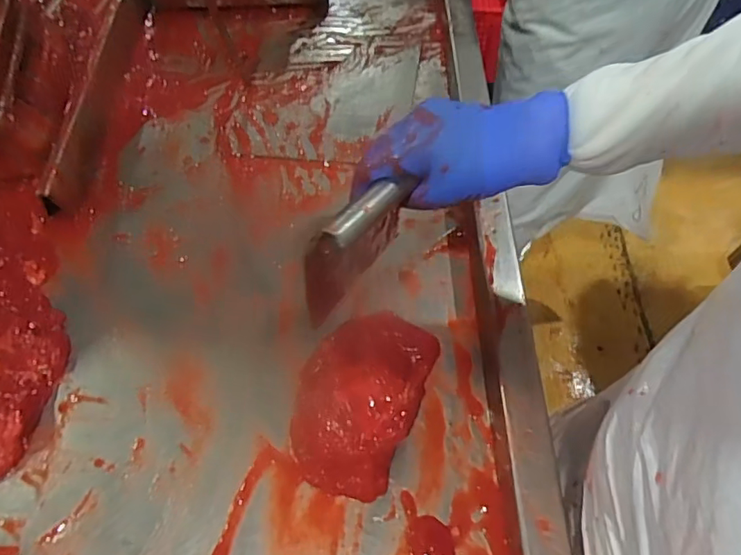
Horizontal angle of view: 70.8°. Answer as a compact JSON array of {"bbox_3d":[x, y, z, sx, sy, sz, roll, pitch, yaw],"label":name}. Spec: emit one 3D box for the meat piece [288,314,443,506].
[{"bbox_3d":[-0.011,0.108,0.494,0.111,0.041,0.175,18,62,13],"label":"meat piece"}]

